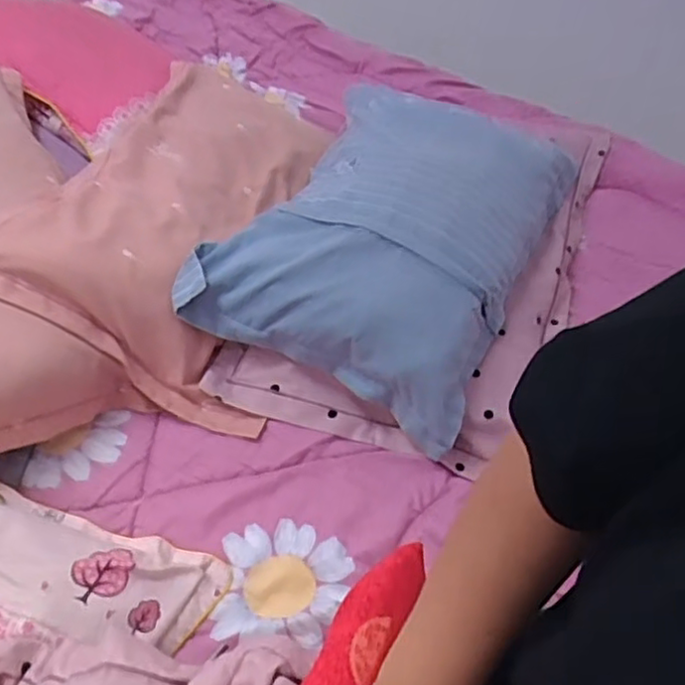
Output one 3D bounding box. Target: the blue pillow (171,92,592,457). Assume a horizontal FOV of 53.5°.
[{"bbox_3d":[0.082,-0.193,1.054,0.425,0.149,0.596,23,56,15],"label":"blue pillow"}]

